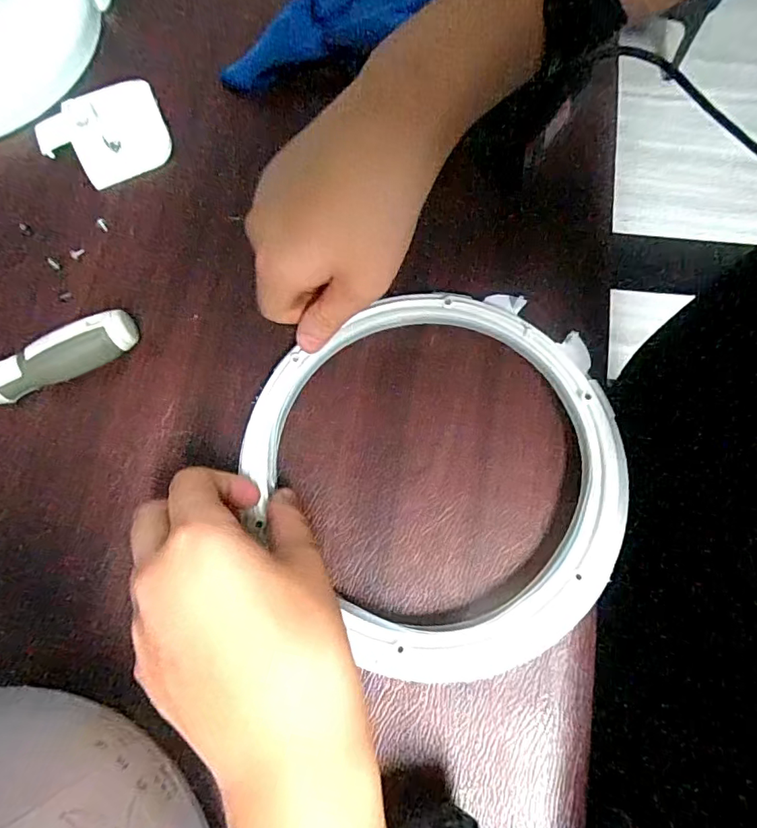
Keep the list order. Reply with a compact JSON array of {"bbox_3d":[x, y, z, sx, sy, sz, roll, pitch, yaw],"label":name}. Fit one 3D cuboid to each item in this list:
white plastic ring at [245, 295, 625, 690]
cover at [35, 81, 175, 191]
[{"bbox_3d":[0.031,0.028,0.270,0.193,0.019,0.192,-1,74,2],"label":"white plastic ring"},{"bbox_3d":[-0.183,-0.189,0.344,0.078,0.014,0.069,-27,75,-6],"label":"cover"}]

